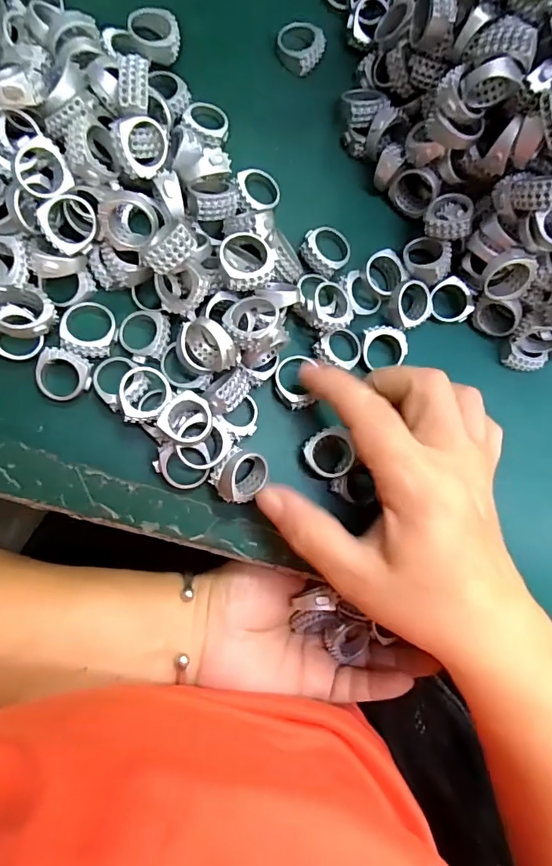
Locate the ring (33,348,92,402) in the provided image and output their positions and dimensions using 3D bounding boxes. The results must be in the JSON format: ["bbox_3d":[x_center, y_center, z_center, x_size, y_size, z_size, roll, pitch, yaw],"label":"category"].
[{"bbox_3d":[-0.094,-0.025,0.222,0.023,0.006,0.022,1,86,-10],"label":"ring"}]

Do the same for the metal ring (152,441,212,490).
[{"bbox_3d":[-0.043,0.015,0.230,0.025,0.007,0.021,2,86,-10],"label":"metal ring"}]

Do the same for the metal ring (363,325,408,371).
[{"bbox_3d":[0.055,-0.043,0.253,0.024,0.008,0.021,0,86,-10],"label":"metal ring"}]

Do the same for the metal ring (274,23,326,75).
[{"bbox_3d":[0.012,-0.196,0.255,0.022,0.007,0.022,1,86,-10],"label":"metal ring"}]

